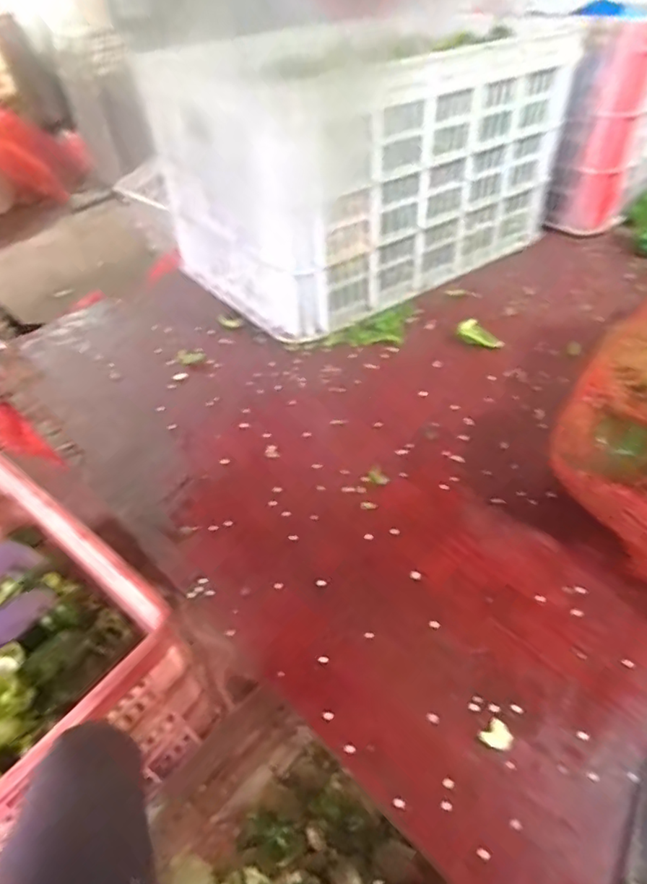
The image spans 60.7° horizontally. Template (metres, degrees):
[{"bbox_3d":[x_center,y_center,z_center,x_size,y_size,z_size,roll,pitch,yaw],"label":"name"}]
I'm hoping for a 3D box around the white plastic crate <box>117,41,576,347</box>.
[{"bbox_3d":[0.065,-0.395,0.780,0.510,0.256,0.310,-31,49,-27],"label":"white plastic crate"}]

